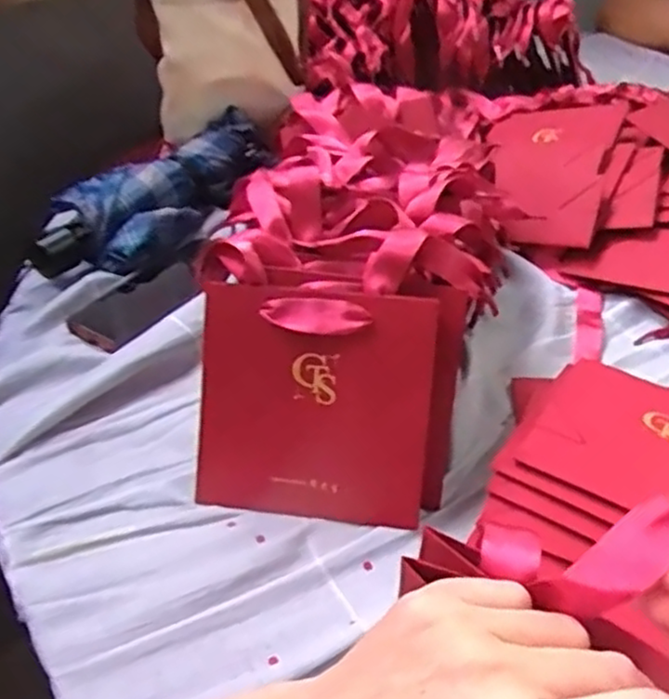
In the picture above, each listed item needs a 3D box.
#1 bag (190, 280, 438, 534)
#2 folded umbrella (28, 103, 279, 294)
[{"bbox_3d":[-0.012,0.035,0.430,0.145,0.139,0.017,6,13,11],"label":"bag"},{"bbox_3d":[-0.174,-0.145,0.695,0.105,0.071,0.268,25,46,26],"label":"folded umbrella"}]

